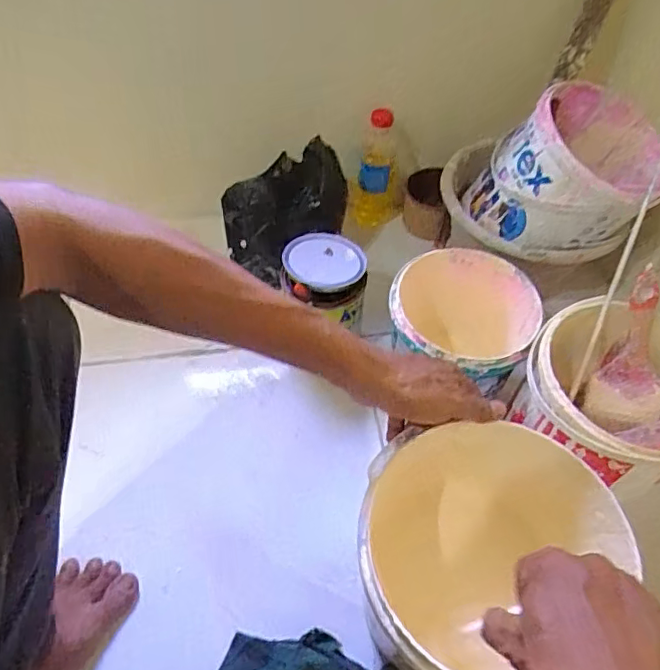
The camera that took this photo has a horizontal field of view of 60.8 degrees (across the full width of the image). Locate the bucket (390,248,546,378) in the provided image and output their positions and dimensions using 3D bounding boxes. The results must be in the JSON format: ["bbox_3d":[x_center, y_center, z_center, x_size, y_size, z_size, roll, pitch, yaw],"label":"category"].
[{"bbox_3d":[0.153,-0.001,0.674,0.154,0.141,0.162,-1,53,1],"label":"bucket"}]

